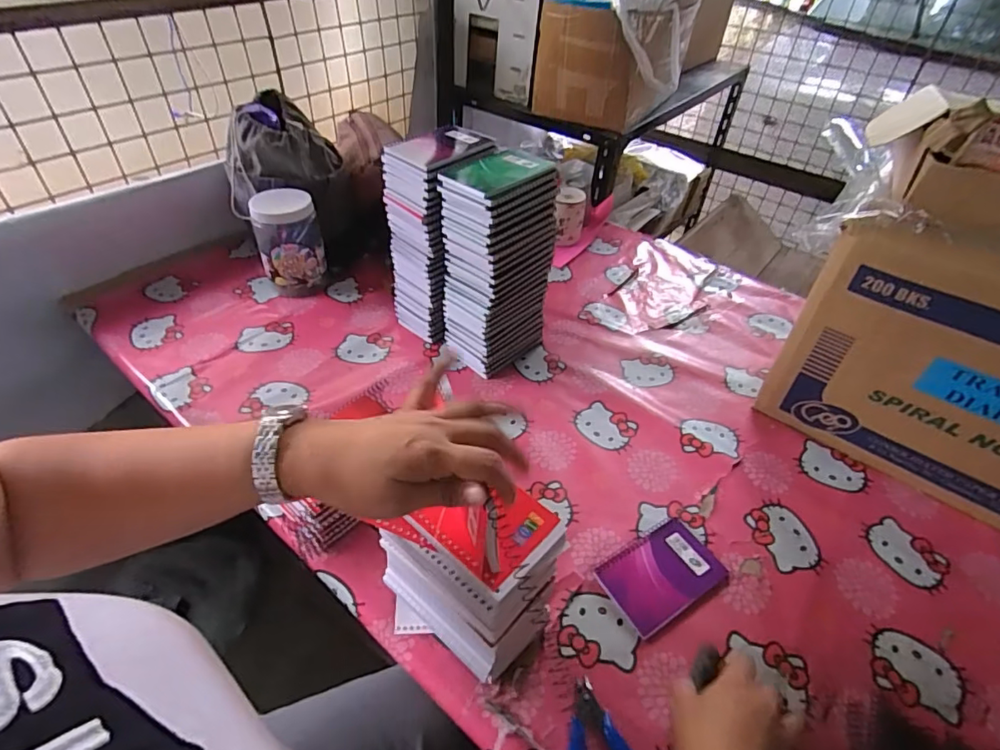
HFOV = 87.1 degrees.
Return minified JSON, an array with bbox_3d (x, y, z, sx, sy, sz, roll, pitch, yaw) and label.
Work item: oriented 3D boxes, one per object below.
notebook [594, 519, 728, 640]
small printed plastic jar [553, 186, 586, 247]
[{"bbox_3d":[0.177,0.216,0.575,0.129,0.007,0.085,-21,48,-25],"label":"notebook"},{"bbox_3d":[0.141,-0.319,1.071,0.057,0.102,0.060,2,43,-2],"label":"small printed plastic jar"}]

